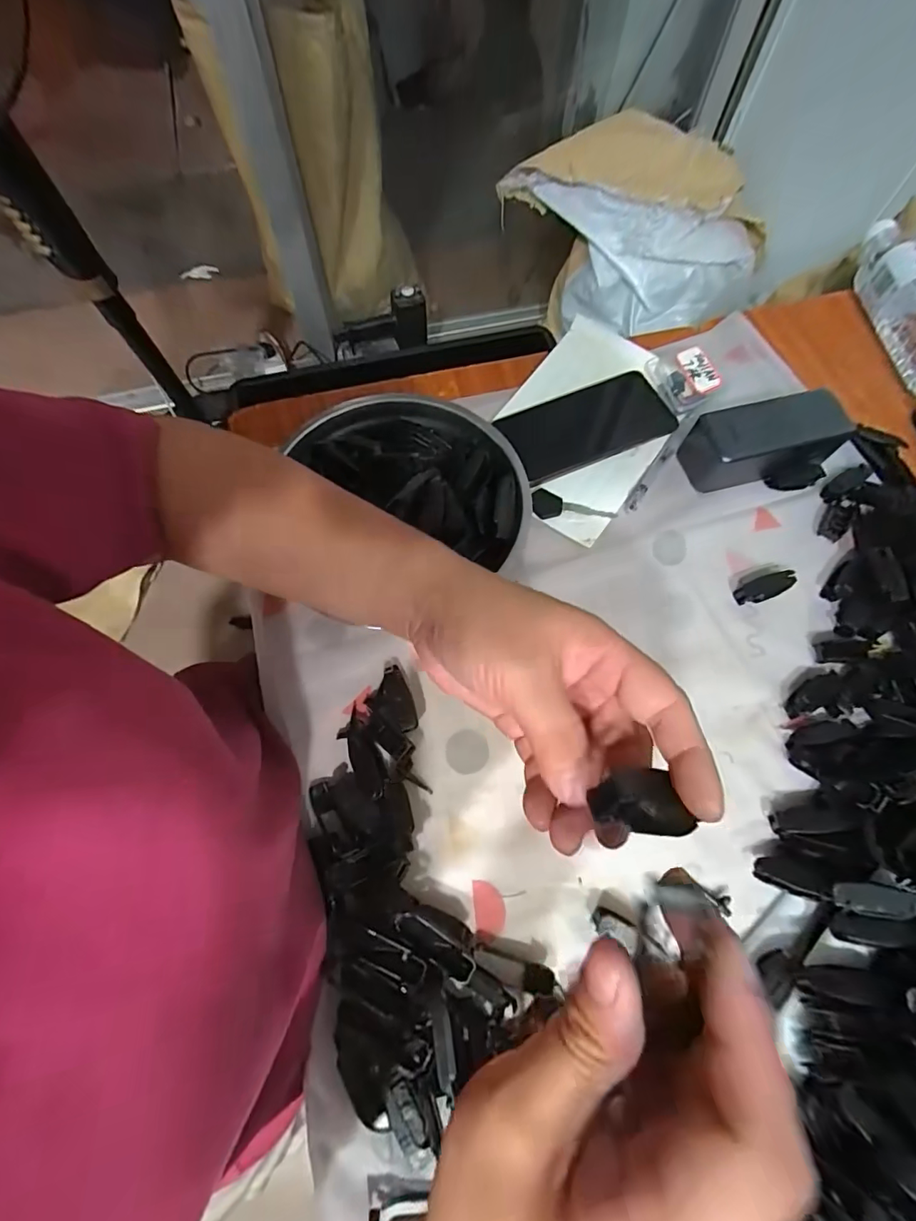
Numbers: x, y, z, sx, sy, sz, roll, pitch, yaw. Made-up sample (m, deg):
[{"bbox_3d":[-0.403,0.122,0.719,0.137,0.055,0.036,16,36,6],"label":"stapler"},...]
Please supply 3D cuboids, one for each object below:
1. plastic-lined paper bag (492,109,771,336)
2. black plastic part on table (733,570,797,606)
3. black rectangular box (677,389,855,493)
[{"bbox_3d":[0.324,-0.705,0.981,0.495,0.343,0.187,21,70,7],"label":"plastic-lined paper bag"},{"bbox_3d":[0.258,-0.018,0.411,0.047,0.021,0.015,-19,63,7],"label":"black plastic part on table"},{"bbox_3d":[0.273,-0.149,0.439,0.139,0.051,0.058,-12,70,-5],"label":"black rectangular box"}]

